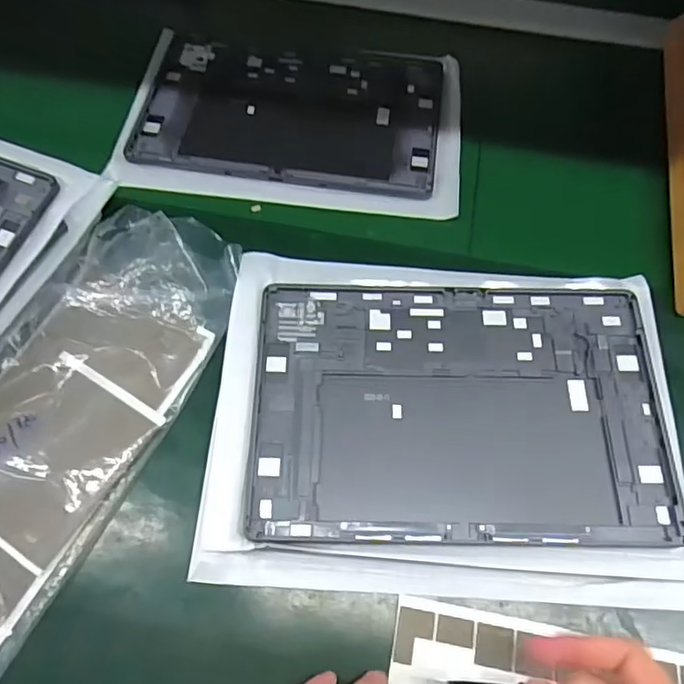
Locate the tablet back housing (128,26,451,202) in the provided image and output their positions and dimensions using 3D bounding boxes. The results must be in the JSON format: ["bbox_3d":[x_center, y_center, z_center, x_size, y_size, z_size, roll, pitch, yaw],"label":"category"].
[{"bbox_3d":[-0.042,-0.206,0.504,0.253,0.014,0.173,7,62,2],"label":"tablet back housing"}]

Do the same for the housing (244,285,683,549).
[{"bbox_3d":[0.073,0.040,0.362,0.252,0.013,0.167,1,62,-1],"label":"housing"}]

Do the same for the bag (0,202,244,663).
[{"bbox_3d":[-0.190,0.067,0.342,0.118,0.032,0.363,26,64,11],"label":"bag"}]

